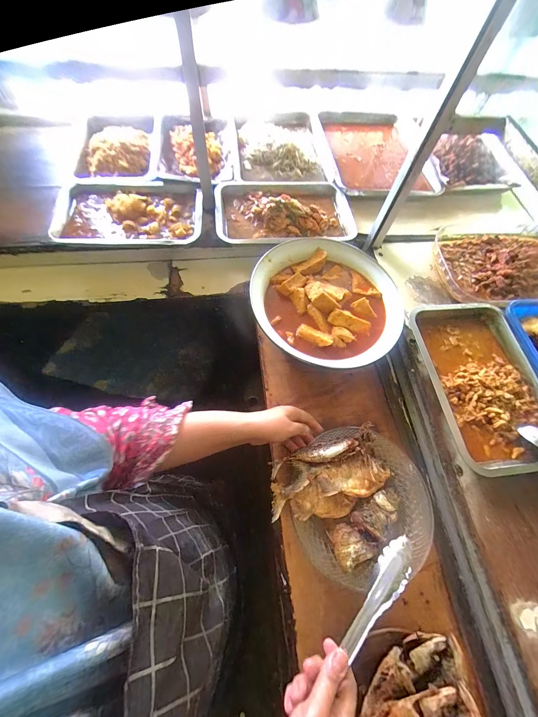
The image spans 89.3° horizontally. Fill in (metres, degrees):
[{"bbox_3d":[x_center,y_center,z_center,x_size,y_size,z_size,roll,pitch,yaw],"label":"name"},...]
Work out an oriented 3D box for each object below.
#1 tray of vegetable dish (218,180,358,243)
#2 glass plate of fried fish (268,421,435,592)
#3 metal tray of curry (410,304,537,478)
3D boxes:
[{"bbox_3d":[0.034,-0.338,0.615,0.303,0.033,0.206,-3,64,-5],"label":"tray of vegetable dish"},{"bbox_3d":[0.131,0.214,0.418,0.244,0.046,0.203,-8,65,-8],"label":"glass plate of fried fish"},{"bbox_3d":[0.380,0.038,0.487,0.203,0.038,0.304,-8,65,-8],"label":"metal tray of curry"}]

